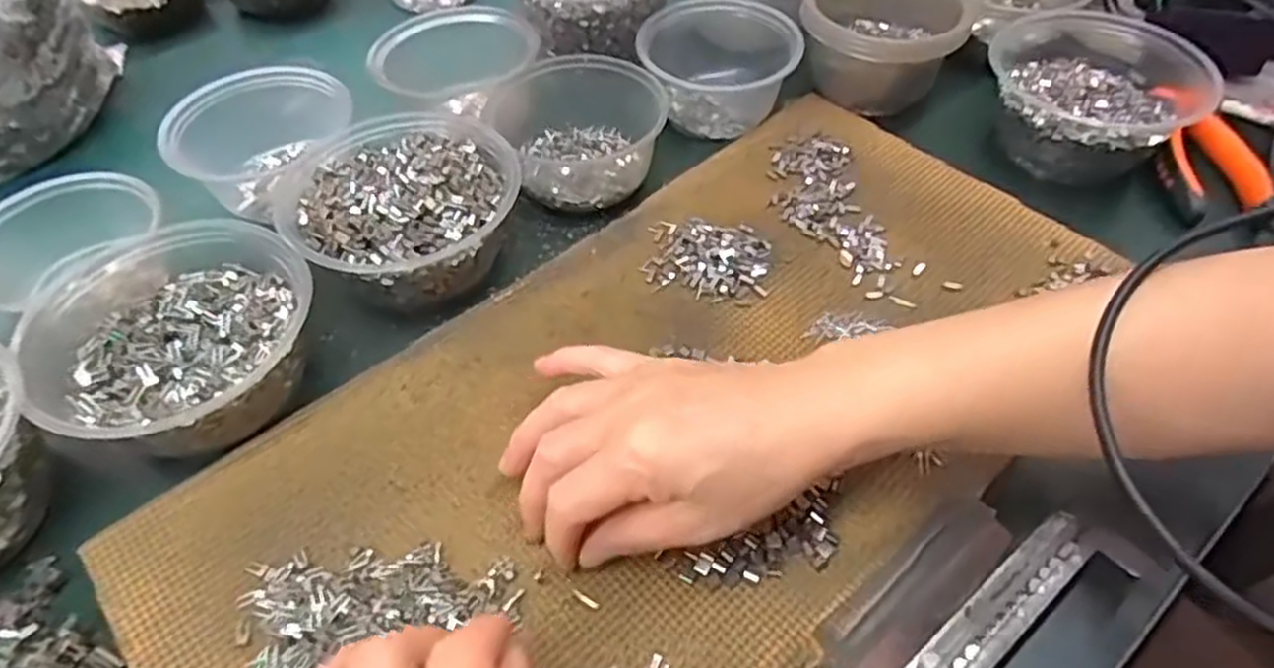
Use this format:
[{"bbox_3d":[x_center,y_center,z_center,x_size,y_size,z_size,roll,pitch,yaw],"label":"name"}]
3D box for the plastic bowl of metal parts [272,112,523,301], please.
[{"bbox_3d":[-0.145,-0.072,0.455,0.129,0.056,0.126,0,52,0],"label":"plastic bowl of metal parts"}]

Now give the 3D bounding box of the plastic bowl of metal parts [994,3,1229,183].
[{"bbox_3d":[0.320,-0.174,0.527,0.143,0.050,0.165,17,54,13],"label":"plastic bowl of metal parts"}]

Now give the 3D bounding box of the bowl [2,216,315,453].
[{"bbox_3d":[-0.236,0.006,0.393,0.132,0.055,0.135,0,52,0],"label":"bowl"}]

